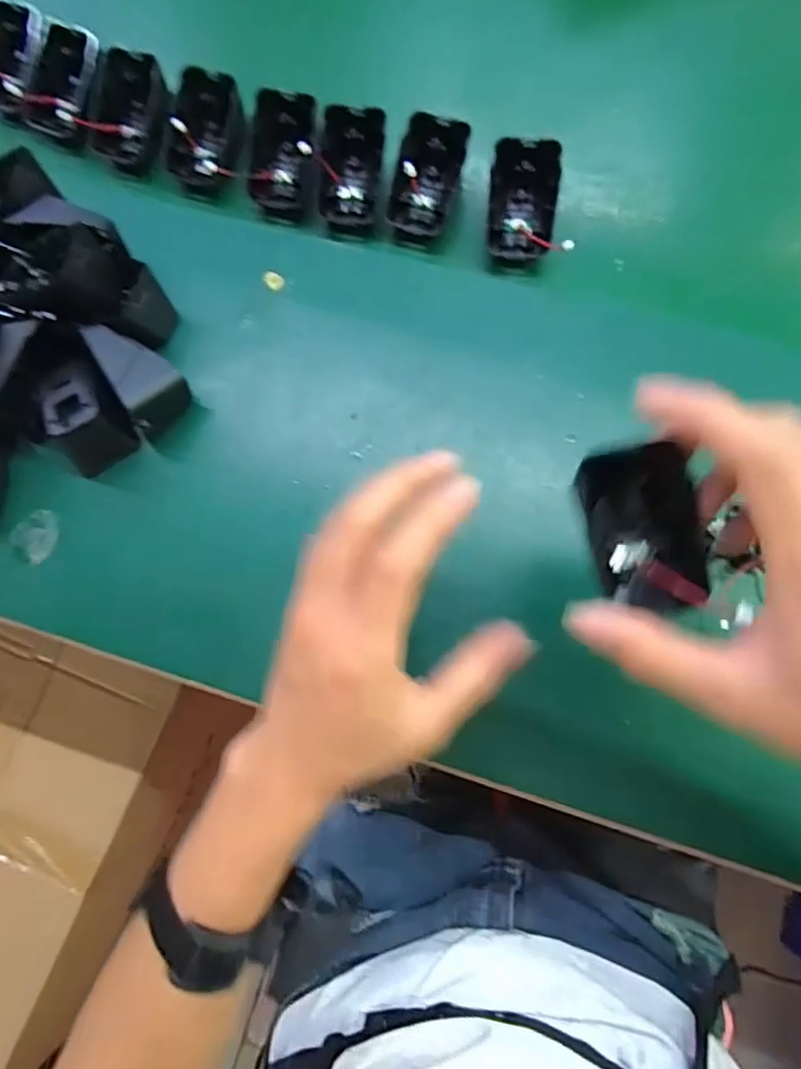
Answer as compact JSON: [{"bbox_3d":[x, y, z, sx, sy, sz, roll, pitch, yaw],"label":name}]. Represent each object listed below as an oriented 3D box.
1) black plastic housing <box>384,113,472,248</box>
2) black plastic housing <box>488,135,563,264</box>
[{"bbox_3d":[0.017,-0.230,0.384,0.044,0.025,0.074,9,112,-4],"label":"black plastic housing"},{"bbox_3d":[0.079,-0.212,0.376,0.048,0.036,0.062,3,82,4],"label":"black plastic housing"}]

